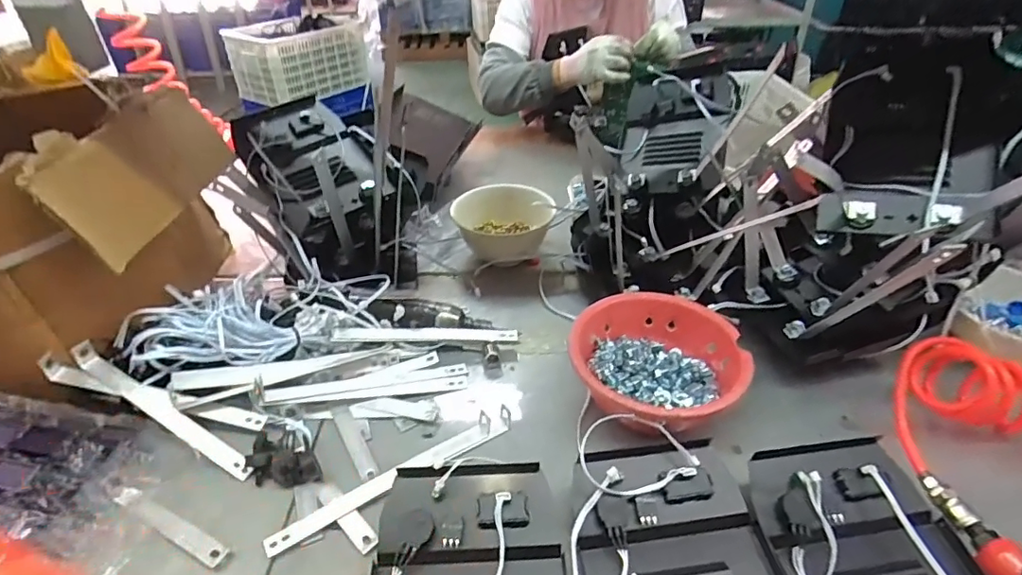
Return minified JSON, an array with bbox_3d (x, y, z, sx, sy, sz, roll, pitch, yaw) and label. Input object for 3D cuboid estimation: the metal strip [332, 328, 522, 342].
[{"bbox_3d":[-0.099,0.056,0.632,0.218,0.011,0.020,-3,37,-2],"label":"metal strip"}]

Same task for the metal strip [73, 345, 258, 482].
[{"bbox_3d":[-0.344,0.122,0.523,0.221,0.022,0.019,30,46,11],"label":"metal strip"}]

